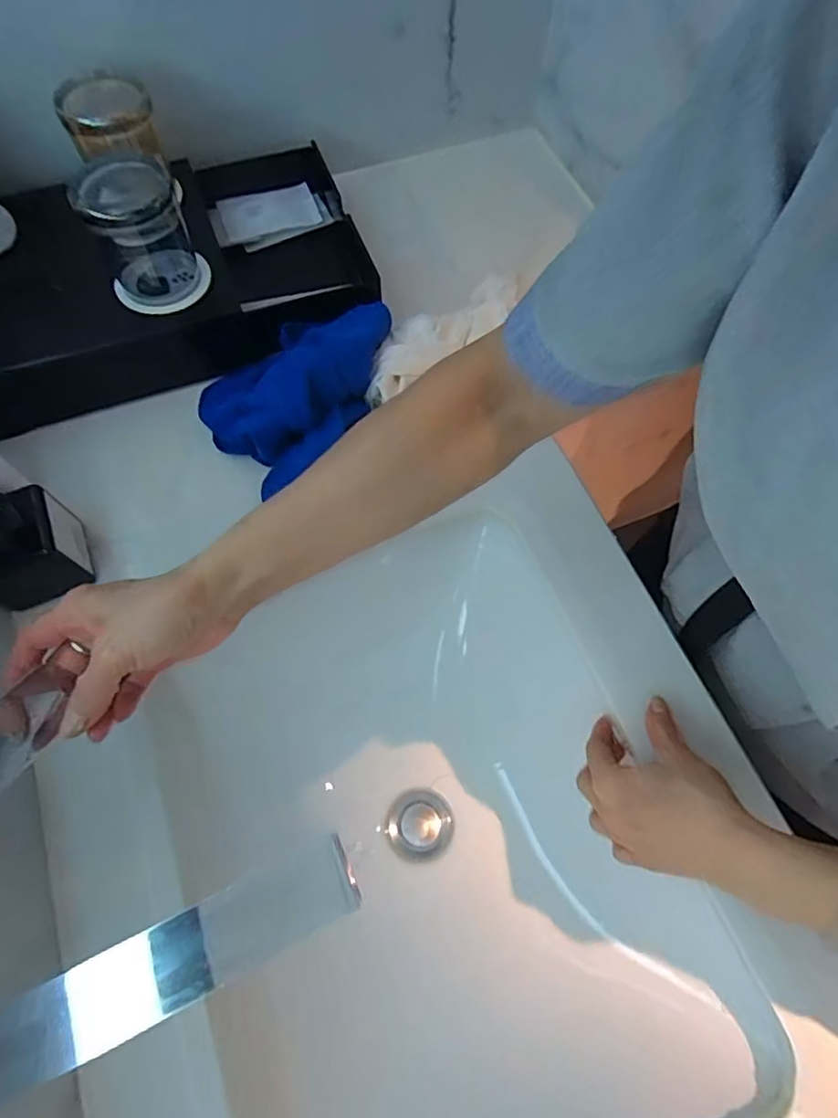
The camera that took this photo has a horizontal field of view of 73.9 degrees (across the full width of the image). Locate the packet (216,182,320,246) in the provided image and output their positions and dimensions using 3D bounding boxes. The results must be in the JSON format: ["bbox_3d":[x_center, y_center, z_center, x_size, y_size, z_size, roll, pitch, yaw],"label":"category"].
[{"bbox_3d":[-0.166,-0.387,0.620,0.106,0.009,0.072,-22,69,-12],"label":"packet"}]

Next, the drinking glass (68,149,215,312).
[{"bbox_3d":[-0.231,-0.272,0.469,0.077,0.092,0.077,-22,69,-12],"label":"drinking glass"}]

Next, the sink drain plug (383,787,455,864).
[{"bbox_3d":[0.000,0.257,0.540,0.065,0.006,0.062,-12,67,-8],"label":"sink drain plug"}]

